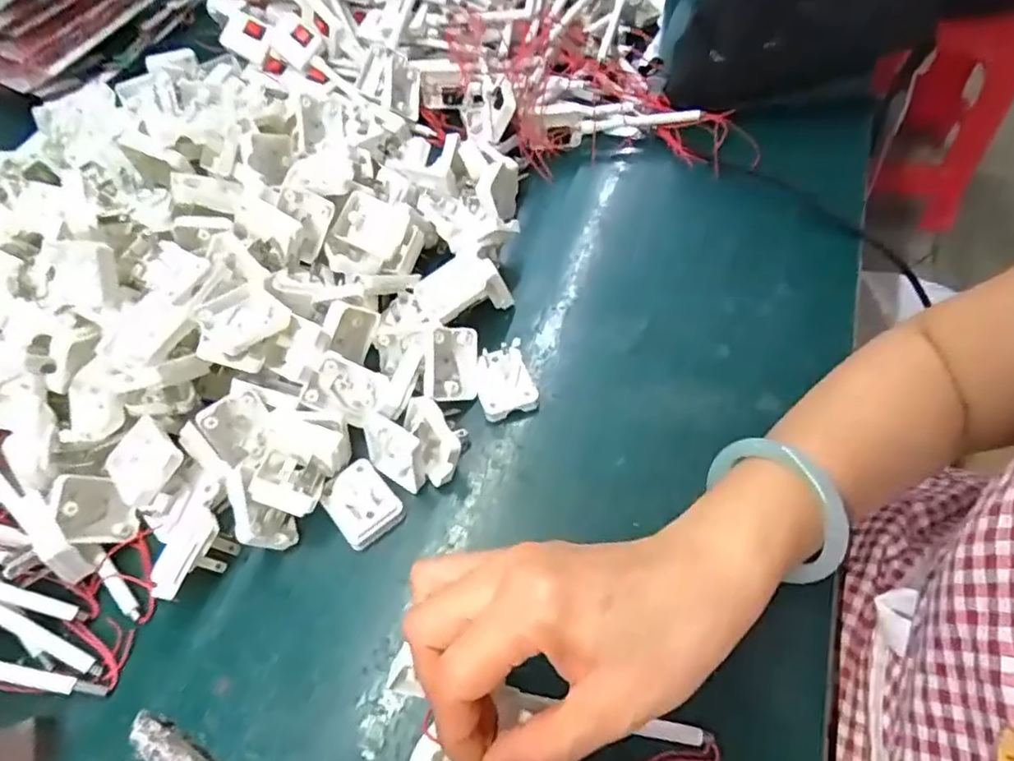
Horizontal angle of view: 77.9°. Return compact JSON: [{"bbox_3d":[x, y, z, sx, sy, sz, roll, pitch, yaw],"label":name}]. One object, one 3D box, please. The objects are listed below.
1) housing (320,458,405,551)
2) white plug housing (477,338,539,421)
[{"bbox_3d":[-0.089,0.072,0.380,0.038,0.013,0.049,-35,61,-19],"label":"housing"},{"bbox_3d":[-0.003,-0.004,0.428,0.038,0.017,0.060,-14,56,-6],"label":"white plug housing"}]

